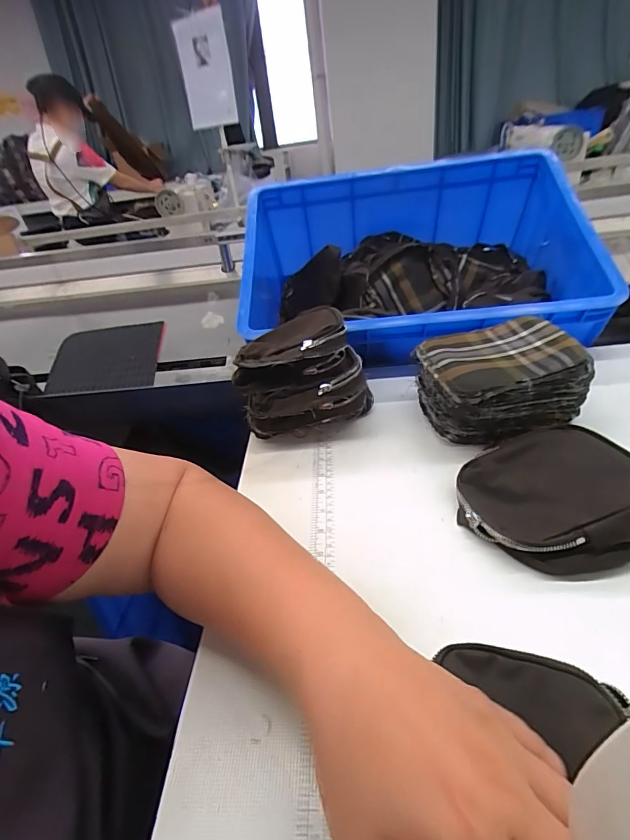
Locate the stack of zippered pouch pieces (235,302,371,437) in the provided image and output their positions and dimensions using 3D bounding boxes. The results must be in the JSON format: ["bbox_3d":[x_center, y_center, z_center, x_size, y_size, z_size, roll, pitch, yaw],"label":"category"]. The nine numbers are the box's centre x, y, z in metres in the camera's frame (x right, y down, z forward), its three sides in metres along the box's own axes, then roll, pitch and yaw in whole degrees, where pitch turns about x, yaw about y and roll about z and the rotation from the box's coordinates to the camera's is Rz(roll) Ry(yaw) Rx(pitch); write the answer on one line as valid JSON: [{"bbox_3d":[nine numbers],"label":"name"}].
[{"bbox_3d":[-0.015,-0.058,0.531,0.158,0.107,0.148,-8,34,1],"label":"stack of zippered pouch pieces"}]

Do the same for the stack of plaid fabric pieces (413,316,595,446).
[{"bbox_3d":[0.201,-0.042,0.482,0.146,0.090,0.123,-12,34,-4],"label":"stack of plaid fabric pieces"}]

